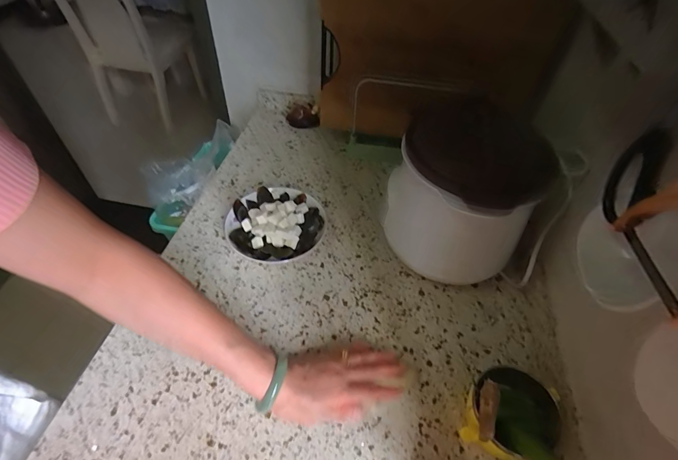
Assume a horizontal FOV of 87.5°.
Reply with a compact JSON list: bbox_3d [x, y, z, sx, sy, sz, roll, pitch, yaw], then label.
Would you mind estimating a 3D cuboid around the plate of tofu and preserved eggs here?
[{"bbox_3d":[-0.108,-0.013,0.602,0.158,0.049,0.159,2,49,-2],"label":"plate of tofu and preserved eggs"}]

